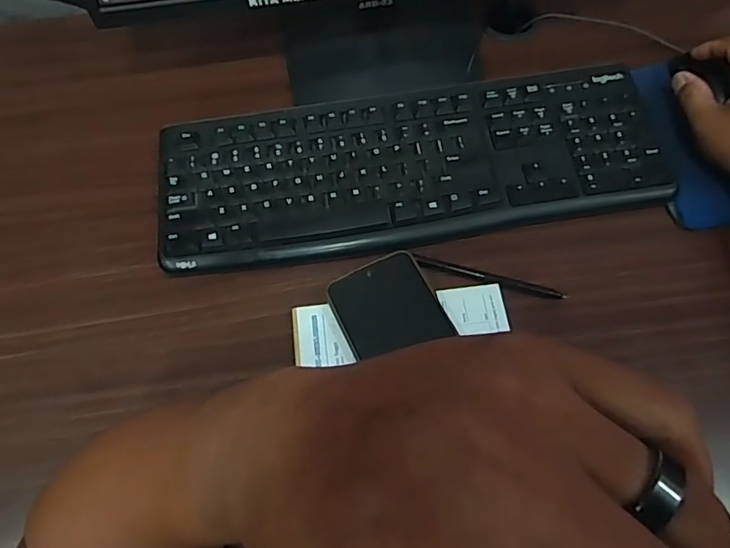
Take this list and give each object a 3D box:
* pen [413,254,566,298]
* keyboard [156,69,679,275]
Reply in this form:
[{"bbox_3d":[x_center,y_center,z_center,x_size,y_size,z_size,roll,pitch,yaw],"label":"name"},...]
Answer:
[{"bbox_3d":[0.101,0.004,0.427,0.123,0.013,0.010,15,69,8],"label":"pen"},{"bbox_3d":[0.038,-0.093,0.464,0.431,0.025,0.144,-8,67,-1],"label":"keyboard"}]

